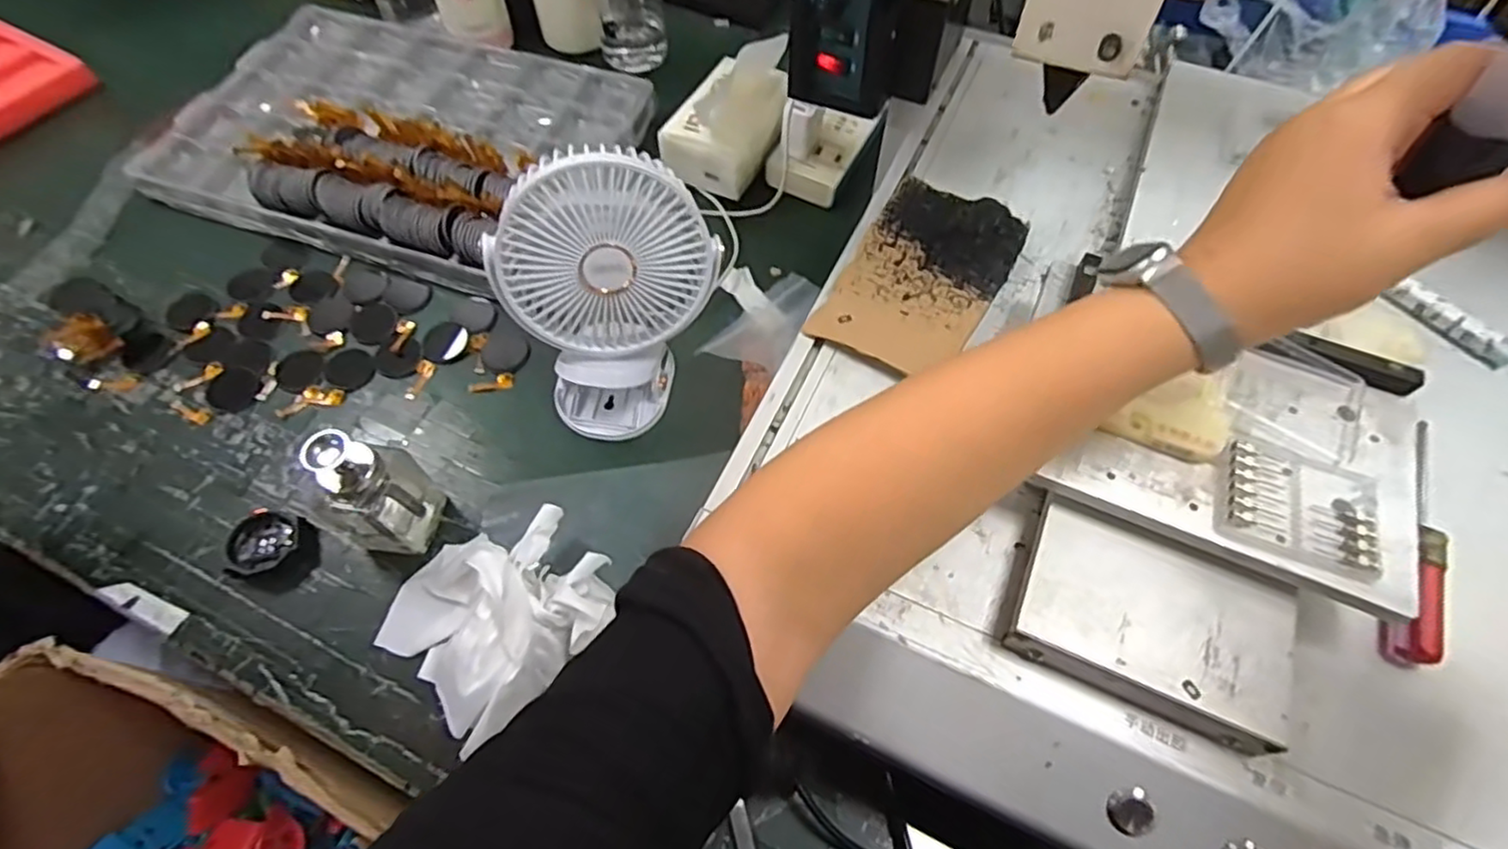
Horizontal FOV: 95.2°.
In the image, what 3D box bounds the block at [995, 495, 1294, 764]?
[{"bbox_3d":[0.193,0.095,0.336,0.122,0.027,0.082,24,63,12],"label":"block"}]

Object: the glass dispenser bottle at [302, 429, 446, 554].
[{"bbox_3d":[-0.265,0.044,0.477,0.056,0.122,0.062,16,62,9],"label":"glass dispenser bottle"}]

